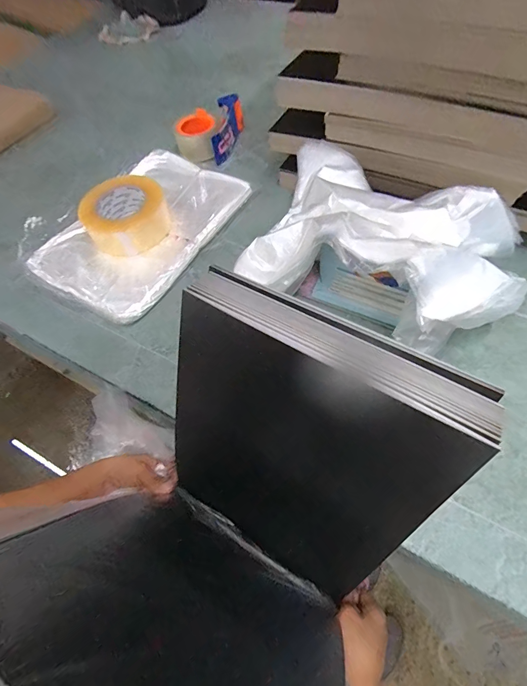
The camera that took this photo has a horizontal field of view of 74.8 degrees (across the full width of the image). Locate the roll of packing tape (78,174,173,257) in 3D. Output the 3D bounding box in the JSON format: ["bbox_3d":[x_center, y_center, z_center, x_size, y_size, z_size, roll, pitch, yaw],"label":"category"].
[{"bbox_3d":[-0.222,-0.208,0.554,0.123,0.054,0.117,-2,61,4],"label":"roll of packing tape"}]

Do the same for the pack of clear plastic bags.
[{"bbox_3d":[-0.198,-0.196,0.581,0.224,0.030,0.330,28,65,19],"label":"pack of clear plastic bags"}]

